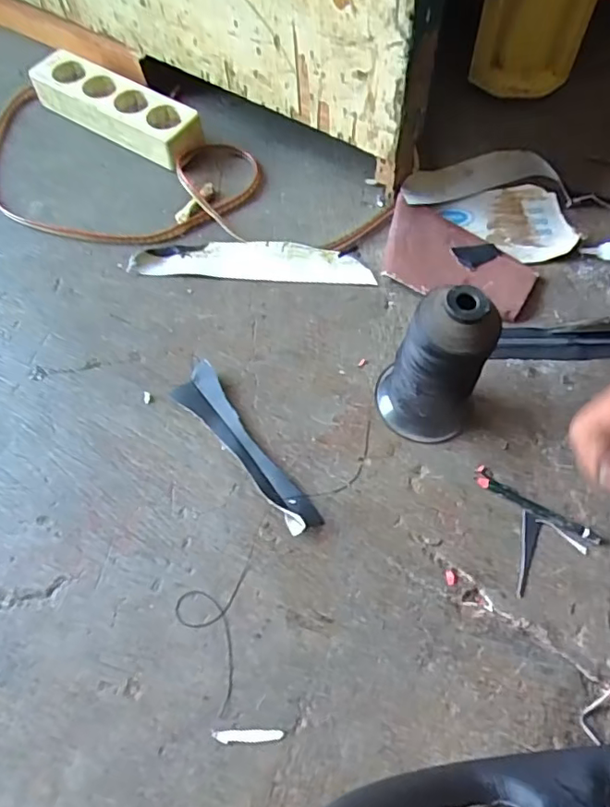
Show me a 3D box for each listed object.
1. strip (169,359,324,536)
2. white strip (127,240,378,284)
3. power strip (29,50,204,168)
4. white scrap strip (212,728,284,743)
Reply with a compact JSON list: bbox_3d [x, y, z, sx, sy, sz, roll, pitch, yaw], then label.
[{"bbox_3d":[-0.047,0.033,0.444,0.036,0.016,0.166,-37,69,-17],"label":"strip"},{"bbox_3d":[-0.050,-0.139,0.532,0.227,0.014,0.036,3,64,1],"label":"white strip"},{"bbox_3d":[-0.204,-0.318,0.600,0.199,0.046,0.055,28,67,13],"label":"power strip"},{"bbox_3d":[-0.037,0.216,0.358,0.045,0.004,0.008,-2,64,-1],"label":"white scrap strip"}]

